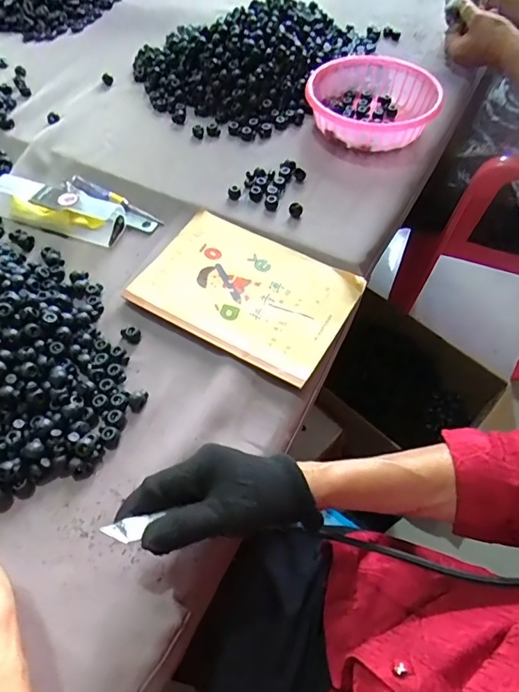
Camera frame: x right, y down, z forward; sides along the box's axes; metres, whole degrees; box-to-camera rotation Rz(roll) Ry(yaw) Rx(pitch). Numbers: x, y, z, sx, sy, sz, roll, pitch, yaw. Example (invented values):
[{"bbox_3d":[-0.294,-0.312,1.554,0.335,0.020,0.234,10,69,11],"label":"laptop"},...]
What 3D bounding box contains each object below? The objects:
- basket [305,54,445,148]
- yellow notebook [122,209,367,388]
[{"bbox_3d":[0.141,-0.313,0.601,0.156,0.052,0.179,11,57,8],"label":"basket"},{"bbox_3d":[-0.012,-0.058,0.477,0.200,0.012,0.141,28,61,18],"label":"yellow notebook"}]

